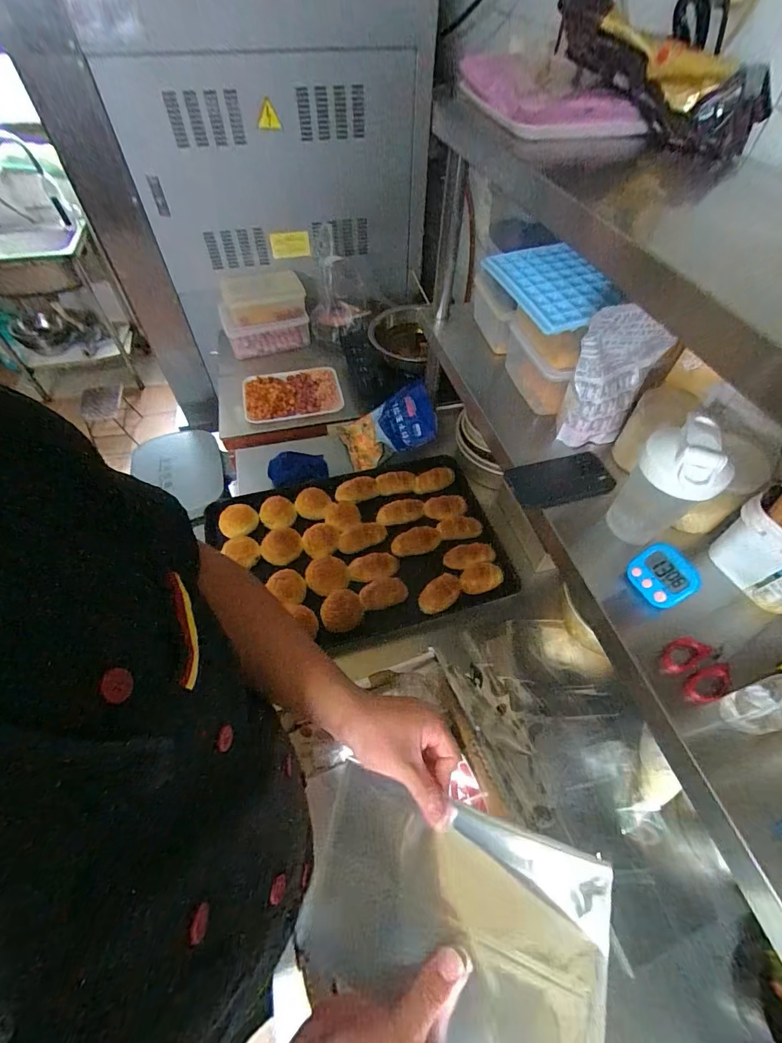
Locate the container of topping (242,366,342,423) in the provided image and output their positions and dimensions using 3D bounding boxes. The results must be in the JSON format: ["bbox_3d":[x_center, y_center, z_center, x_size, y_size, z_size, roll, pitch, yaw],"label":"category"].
[{"bbox_3d":[-0.276,-0.356,1.200,0.272,0.049,0.191,-6,55,-6],"label":"container of topping"}]

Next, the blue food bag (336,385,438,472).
[{"bbox_3d":[-0.010,-0.249,1.060,0.217,0.098,0.176,-13,57,-10],"label":"blue food bag"}]

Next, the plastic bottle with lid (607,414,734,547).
[{"bbox_3d":[0.333,-0.040,0.526,0.078,0.157,0.090,-34,62,-23],"label":"plastic bottle with lid"}]

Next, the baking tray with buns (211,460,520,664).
[{"bbox_3d":[-0.063,0.047,0.904,0.577,0.047,0.404,-14,57,-11],"label":"baking tray with buns"}]

